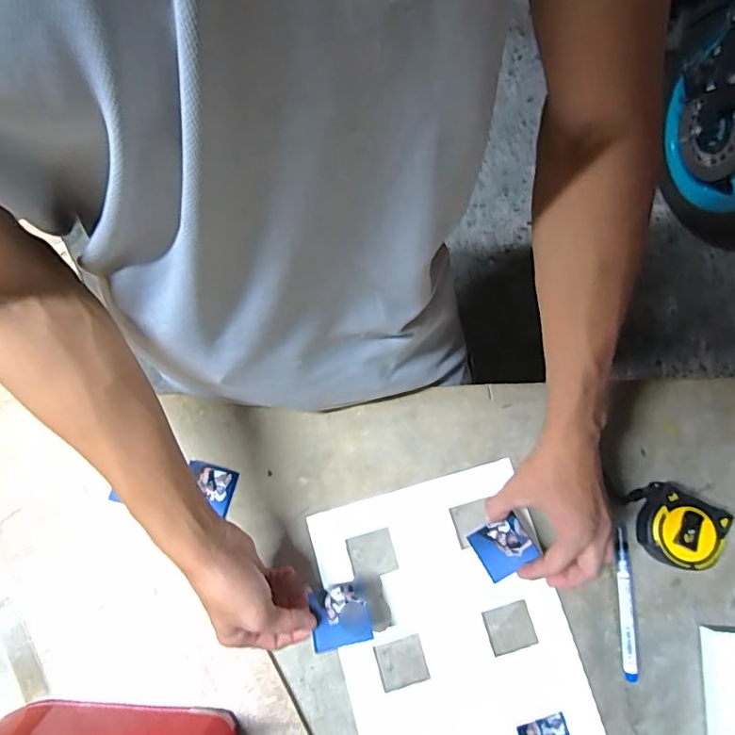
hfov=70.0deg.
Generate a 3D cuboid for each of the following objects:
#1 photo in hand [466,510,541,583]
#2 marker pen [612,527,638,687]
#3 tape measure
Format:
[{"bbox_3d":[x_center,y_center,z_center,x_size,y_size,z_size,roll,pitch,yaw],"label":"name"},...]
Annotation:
[{"bbox_3d":[0.119,0.157,0.463,0.049,0.006,0.045,-31,78,-8],"label":"photo in hand"},{"bbox_3d":[0.239,0.217,0.488,0.014,0.011,0.133,3,76,0],"label":"marker pen"},{"bbox_3d":[0.284,0.148,0.486,0.075,0.033,0.064,31,78,7],"label":"tape measure"}]

